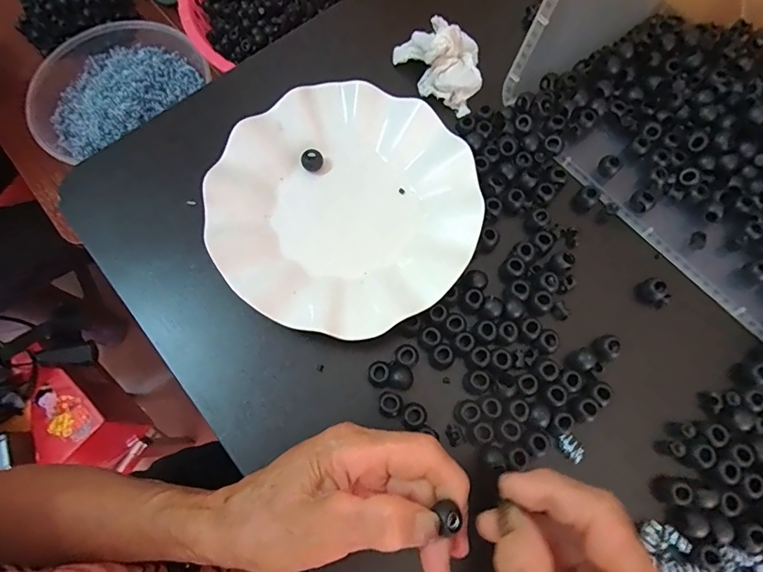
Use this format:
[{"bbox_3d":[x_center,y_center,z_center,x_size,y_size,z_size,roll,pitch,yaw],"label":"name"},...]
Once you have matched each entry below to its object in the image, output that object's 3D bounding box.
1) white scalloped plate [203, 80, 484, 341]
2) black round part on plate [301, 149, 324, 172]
[{"bbox_3d":[-0.026,-0.056,0.309,0.176,0.029,0.177,0,72,-1],"label":"white scalloped plate"},{"bbox_3d":[-0.050,-0.091,0.325,0.015,0.013,0.013,-10,73,-4],"label":"black round part on plate"}]

